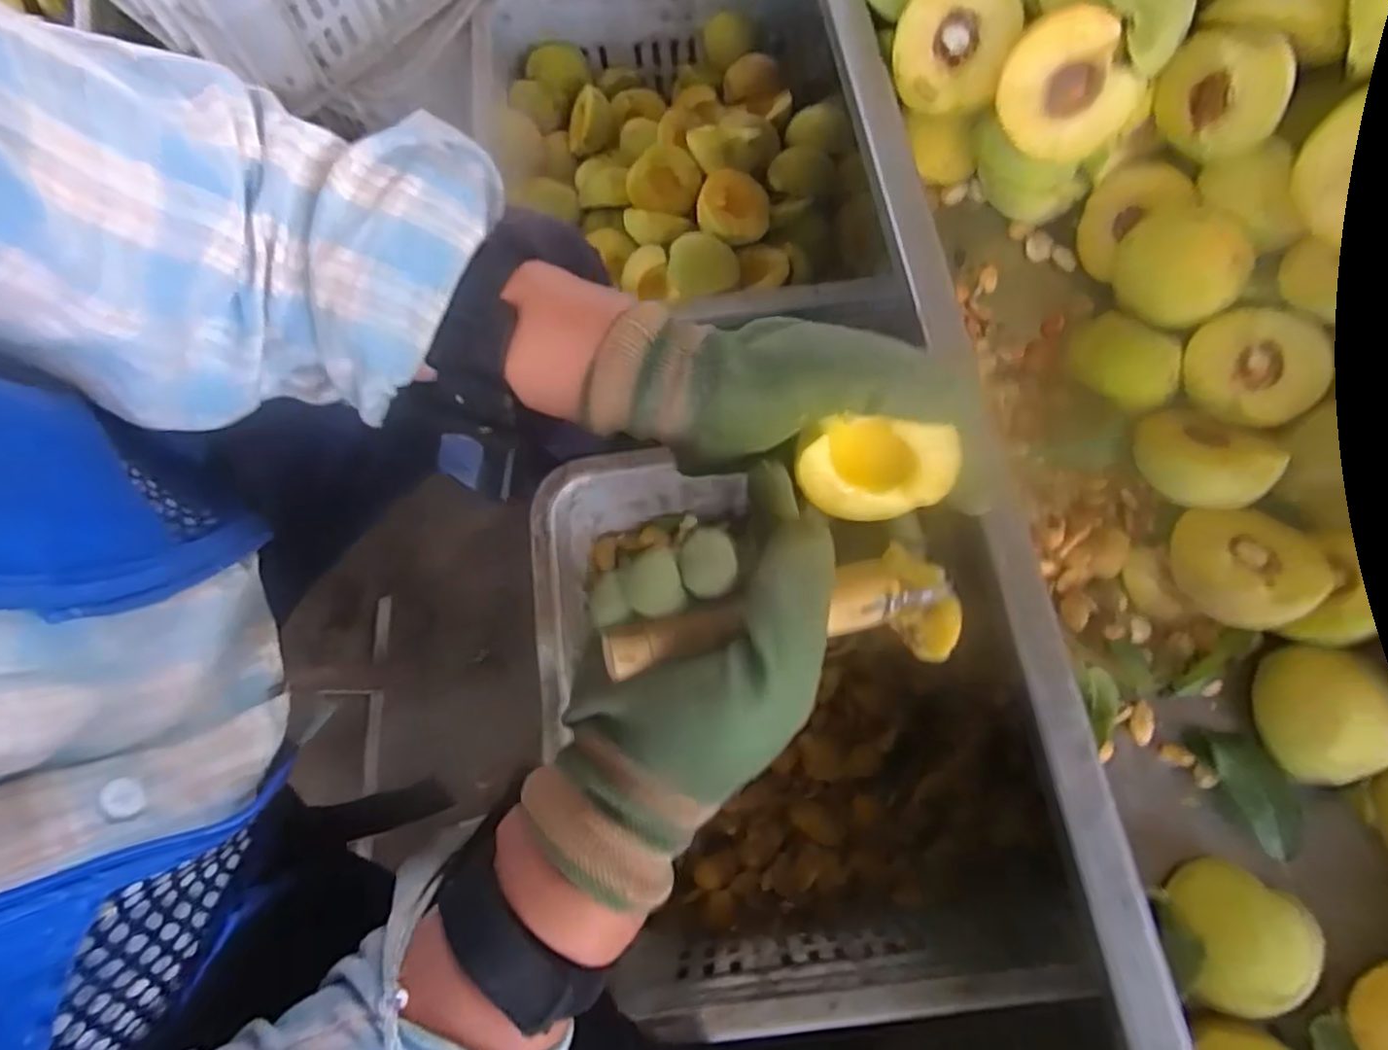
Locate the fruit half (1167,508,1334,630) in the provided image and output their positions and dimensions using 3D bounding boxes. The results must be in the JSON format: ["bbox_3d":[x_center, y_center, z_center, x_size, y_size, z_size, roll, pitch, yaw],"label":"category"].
[{"bbox_3d":[0.251,0.020,0.320,0.052,0.024,0.052,3,47,13],"label":"fruit half"}]

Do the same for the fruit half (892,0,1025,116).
[{"bbox_3d":[0.140,-0.249,0.365,0.060,0.028,0.063,17,118,36],"label":"fruit half"}]

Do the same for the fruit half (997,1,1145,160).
[{"bbox_3d":[0.175,-0.209,0.336,0.054,0.061,0.028,-21,31,33],"label":"fruit half"}]

